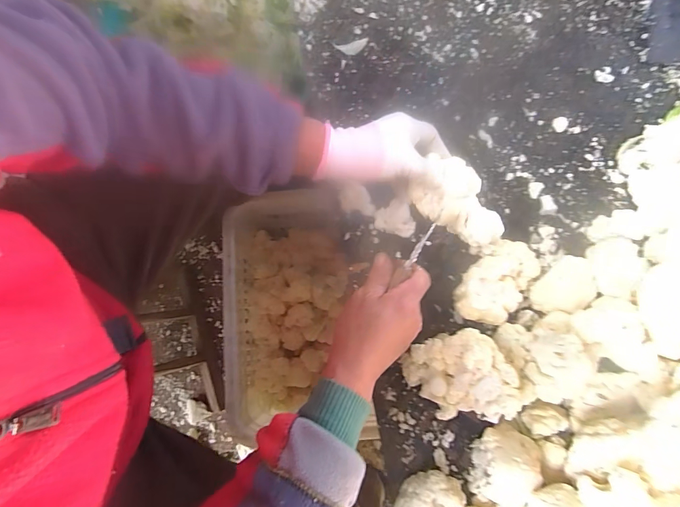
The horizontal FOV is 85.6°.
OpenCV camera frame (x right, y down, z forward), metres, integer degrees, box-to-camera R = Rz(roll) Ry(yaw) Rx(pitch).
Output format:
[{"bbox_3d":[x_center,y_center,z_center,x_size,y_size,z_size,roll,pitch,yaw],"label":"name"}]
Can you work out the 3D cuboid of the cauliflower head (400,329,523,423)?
[{"bbox_3d":[0.117,0.124,0.369,0.084,0.072,0.081,-17,78,-5],"label":"cauliflower head"}]

